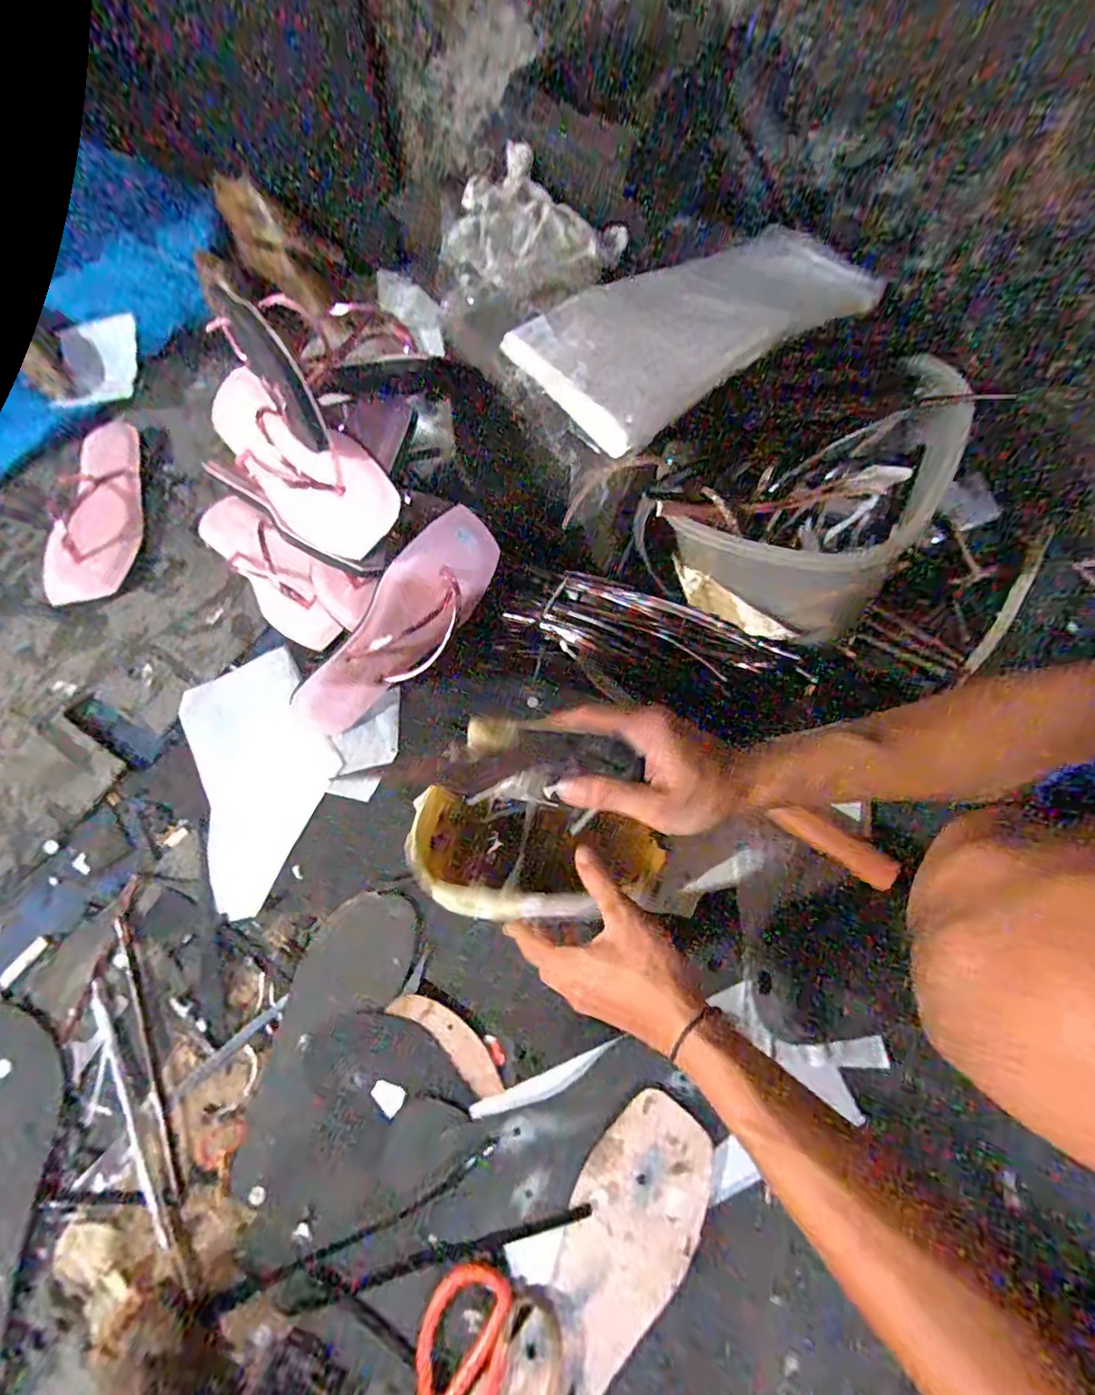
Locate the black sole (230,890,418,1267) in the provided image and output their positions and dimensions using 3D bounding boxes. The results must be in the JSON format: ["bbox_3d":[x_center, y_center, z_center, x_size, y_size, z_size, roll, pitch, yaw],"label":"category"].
[{"bbox_3d":[-0.191,0.291,0.470,0.090,0.017,0.253,19,65,6],"label":"black sole"}]

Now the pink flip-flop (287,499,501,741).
[{"bbox_3d":[-0.139,-0.062,0.541,0.254,0.088,0.025,-52,38,7],"label":"pink flip-flop"}]

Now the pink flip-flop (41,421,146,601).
[{"bbox_3d":[-0.524,-0.223,0.666,0.090,0.034,0.248,-7,65,-7],"label":"pink flip-flop"}]

